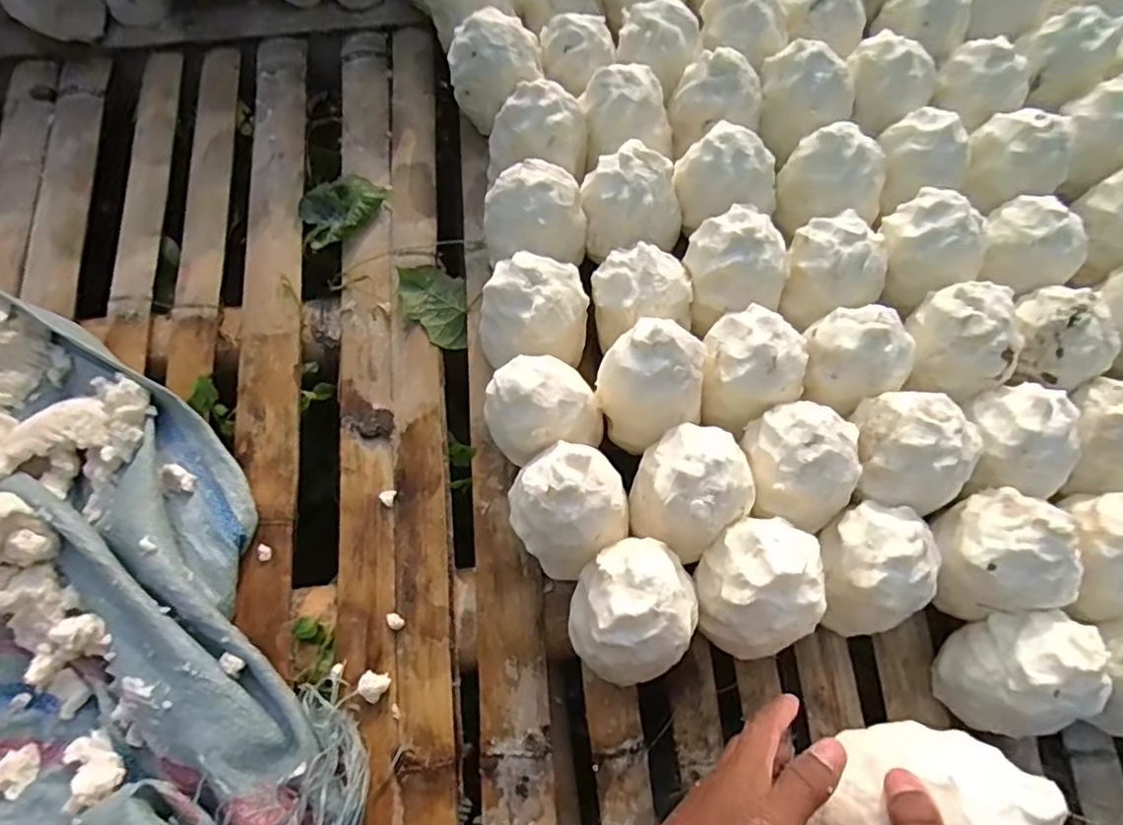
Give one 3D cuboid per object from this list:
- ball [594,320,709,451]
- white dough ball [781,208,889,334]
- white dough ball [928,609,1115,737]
[{"bbox_3d":[0.069,-0.022,0.487,0.075,0.088,0.072,0,70,-1],"label":"ball"},{"bbox_3d":[0.222,-0.120,0.530,0.076,0.062,0.071,0,70,-1],"label":"white dough ball"},{"bbox_3d":[0.322,0.182,0.451,0.066,0.096,0.083,8,73,2],"label":"white dough ball"}]

